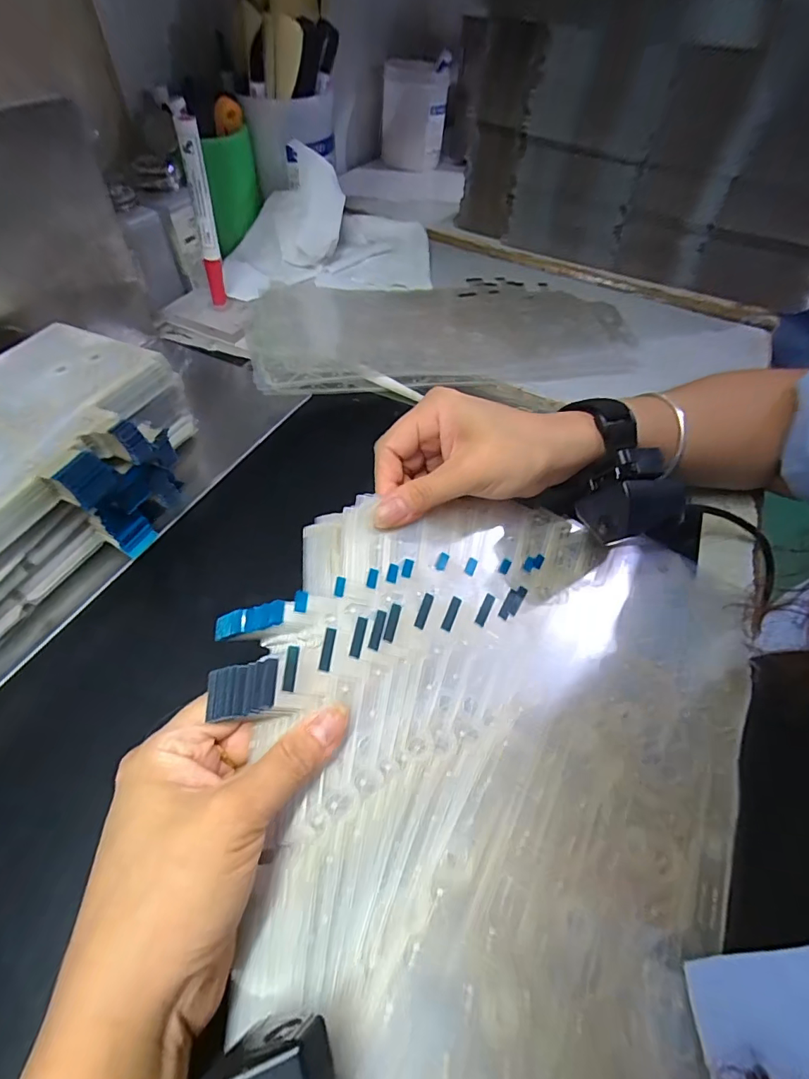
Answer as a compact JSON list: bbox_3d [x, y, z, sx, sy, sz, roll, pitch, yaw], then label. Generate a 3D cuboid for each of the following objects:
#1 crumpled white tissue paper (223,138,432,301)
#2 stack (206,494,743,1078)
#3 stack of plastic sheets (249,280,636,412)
[{"bbox_3d":[-0.085,-0.350,0.518,0.242,0.089,0.150,-12,55,-13],"label":"crumpled white tissue paper"},{"bbox_3d":[0.029,0.108,0.205,0.238,0.050,0.377,22,55,14],"label":"stack"},{"bbox_3d":[0.042,-0.213,0.474,0.373,0.022,0.206,-4,53,-7],"label":"stack of plastic sheets"}]

